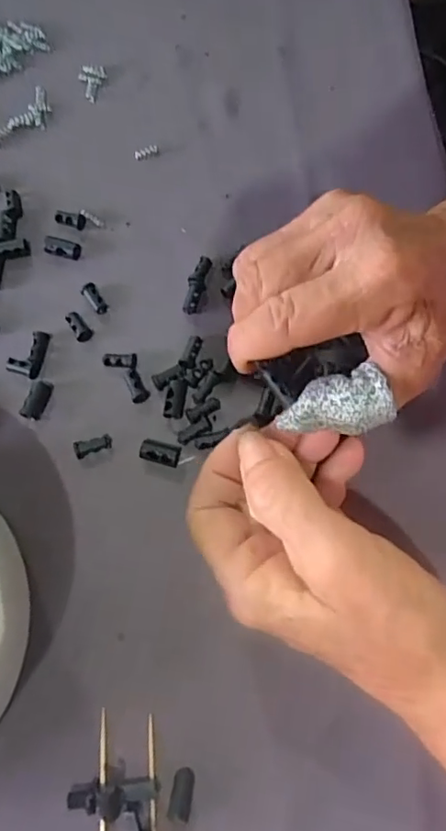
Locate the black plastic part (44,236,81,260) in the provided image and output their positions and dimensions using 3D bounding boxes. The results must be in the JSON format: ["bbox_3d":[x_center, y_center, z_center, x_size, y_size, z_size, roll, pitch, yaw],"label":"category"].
[{"bbox_3d":[-0.087,-0.090,0.300,0.020,0.006,0.009,16,73,6],"label":"black plastic part"}]

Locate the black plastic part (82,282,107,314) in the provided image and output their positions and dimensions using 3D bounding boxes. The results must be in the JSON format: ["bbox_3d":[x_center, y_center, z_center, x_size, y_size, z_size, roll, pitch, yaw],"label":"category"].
[{"bbox_3d":[-0.067,-0.061,0.291,0.008,0.006,0.019,-30,74,-8],"label":"black plastic part"}]

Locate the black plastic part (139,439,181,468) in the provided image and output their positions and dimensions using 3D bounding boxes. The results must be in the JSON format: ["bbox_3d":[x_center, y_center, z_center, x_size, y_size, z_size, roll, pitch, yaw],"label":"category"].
[{"bbox_3d":[-0.030,0.017,0.265,0.019,0.007,0.011,14,73,6],"label":"black plastic part"}]

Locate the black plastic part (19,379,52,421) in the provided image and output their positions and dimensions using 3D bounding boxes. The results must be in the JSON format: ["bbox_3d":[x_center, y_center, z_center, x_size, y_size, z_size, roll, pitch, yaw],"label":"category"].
[{"bbox_3d":[-0.091,-0.008,0.274,0.010,0.009,0.020,22,74,8],"label":"black plastic part"}]

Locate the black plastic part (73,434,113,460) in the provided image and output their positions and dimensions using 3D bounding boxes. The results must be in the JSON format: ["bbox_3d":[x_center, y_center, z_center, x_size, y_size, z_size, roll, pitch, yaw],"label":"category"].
[{"bbox_3d":[-0.062,0.014,0.268,0.018,0.005,0.008,-22,73,-6],"label":"black plastic part"}]

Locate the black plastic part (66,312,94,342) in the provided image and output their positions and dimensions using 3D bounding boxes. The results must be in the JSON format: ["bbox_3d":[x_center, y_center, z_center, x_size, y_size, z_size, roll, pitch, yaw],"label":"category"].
[{"bbox_3d":[-0.075,-0.046,0.287,0.009,0.006,0.016,-36,75,-10],"label":"black plastic part"}]

